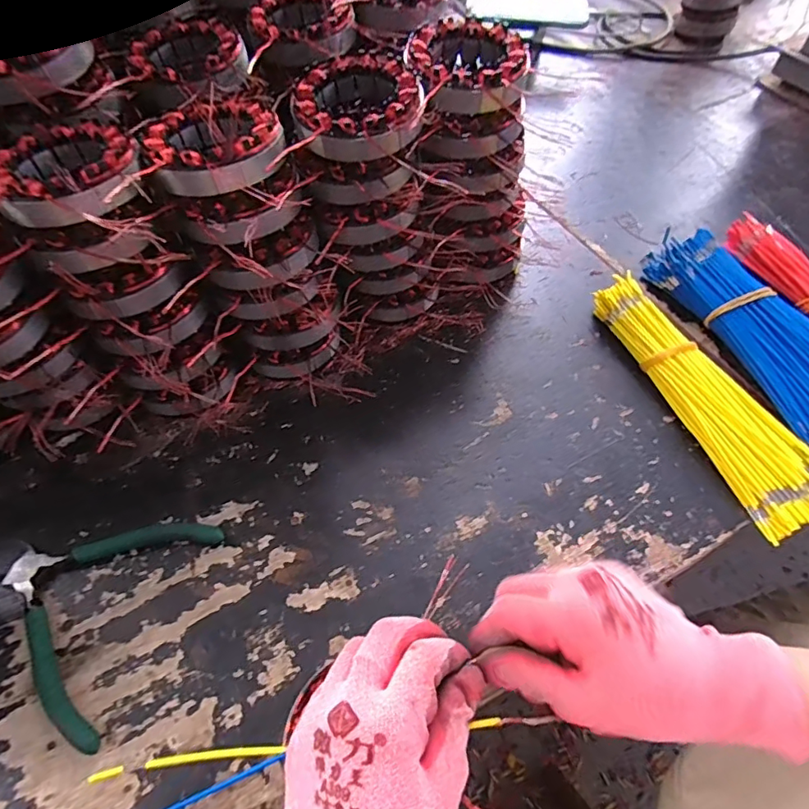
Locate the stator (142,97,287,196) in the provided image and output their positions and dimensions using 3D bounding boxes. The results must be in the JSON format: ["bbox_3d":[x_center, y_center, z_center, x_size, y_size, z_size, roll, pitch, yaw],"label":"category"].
[{"bbox_3d":[-0.122,-0.169,0.324,0.080,0.024,0.086,-25,60,-16],"label":"stator"}]

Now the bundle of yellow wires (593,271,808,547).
[{"bbox_3d":[0.246,-0.012,0.410,0.068,0.030,0.238,-16,59,-12],"label":"bundle of yellow wires"}]

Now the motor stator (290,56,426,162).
[{"bbox_3d":[-0.030,-0.195,0.340,0.085,0.027,0.097,-10,57,-7],"label":"motor stator"}]

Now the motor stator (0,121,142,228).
[{"bbox_3d":[-0.201,-0.139,0.303,0.081,0.022,0.091,-22,59,-14],"label":"motor stator"}]

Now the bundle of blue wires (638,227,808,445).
[{"bbox_3d":[0.314,-0.059,0.434,0.095,0.043,0.253,-16,59,-12],"label":"bundle of blue wires"}]

